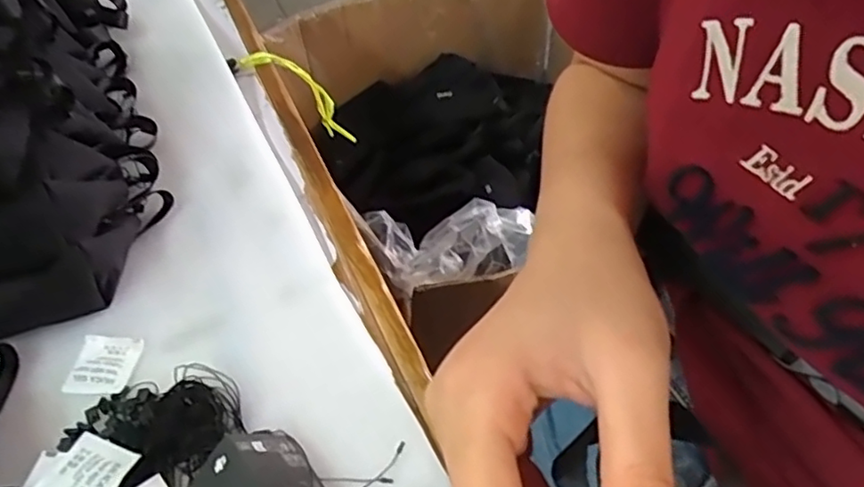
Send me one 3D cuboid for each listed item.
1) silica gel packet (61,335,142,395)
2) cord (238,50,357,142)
[{"bbox_3d":[-0.211,0.078,0.404,0.039,0.005,0.040,1,51,6],"label":"silica gel packet"},{"bbox_3d":[-0.134,-0.157,0.663,0.036,0.161,0.031,-43,55,7],"label":"cord"}]

